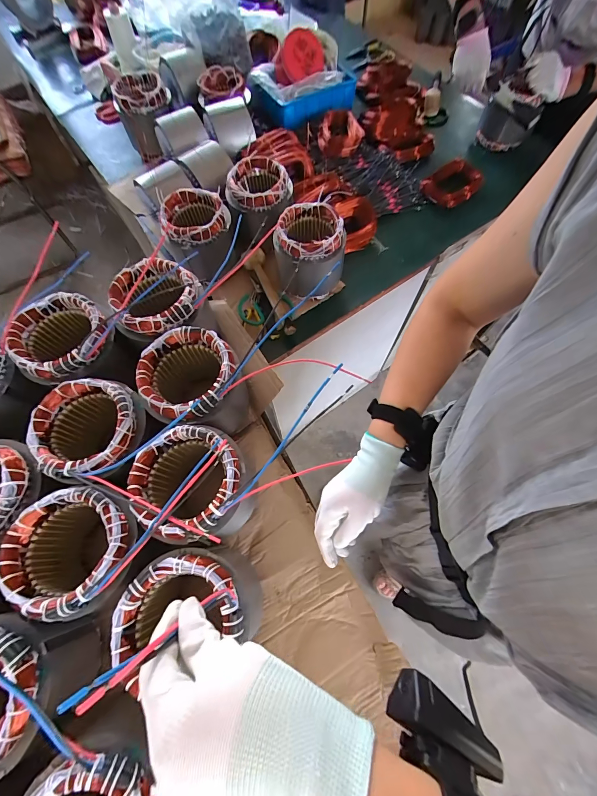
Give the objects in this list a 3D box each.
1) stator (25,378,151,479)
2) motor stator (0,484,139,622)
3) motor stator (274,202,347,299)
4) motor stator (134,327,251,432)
[{"bbox_3d":[-0.298,0.063,0.509,0.144,0.150,0.141,0,67,0],"label":"stator"},{"bbox_3d":[-0.283,0.207,0.453,0.135,0.160,0.135,0,67,0],"label":"motor stator"},{"bbox_3d":[0.025,-0.335,0.743,0.143,0.156,0.133,0,67,0],"label":"motor stator"},{"bbox_3d":[-0.165,-0.012,0.541,0.138,0.162,0.141,0,67,0],"label":"motor stator"}]

